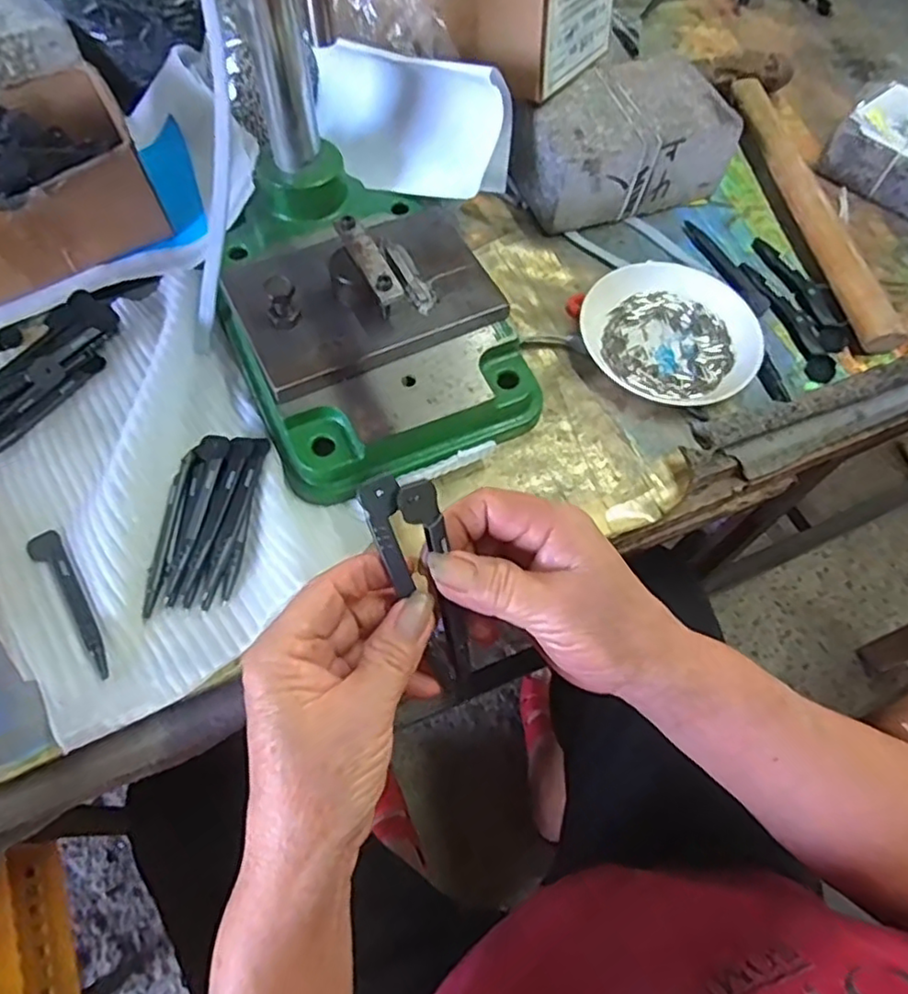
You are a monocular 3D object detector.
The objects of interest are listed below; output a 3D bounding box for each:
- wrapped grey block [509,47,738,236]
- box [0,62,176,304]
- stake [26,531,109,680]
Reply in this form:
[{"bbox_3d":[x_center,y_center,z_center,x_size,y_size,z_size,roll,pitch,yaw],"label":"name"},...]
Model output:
[{"bbox_3d":[0.125,-0.274,0.497,0.149,0.064,0.098,-20,65,-13],"label":"wrapped grey block"},{"bbox_3d":[-0.296,-0.207,0.437,0.162,0.074,0.128,-24,66,-15],"label":"box"},{"bbox_3d":[-0.201,0.053,0.338,0.016,0.005,0.096,-34,69,-19],"label":"stake"}]

